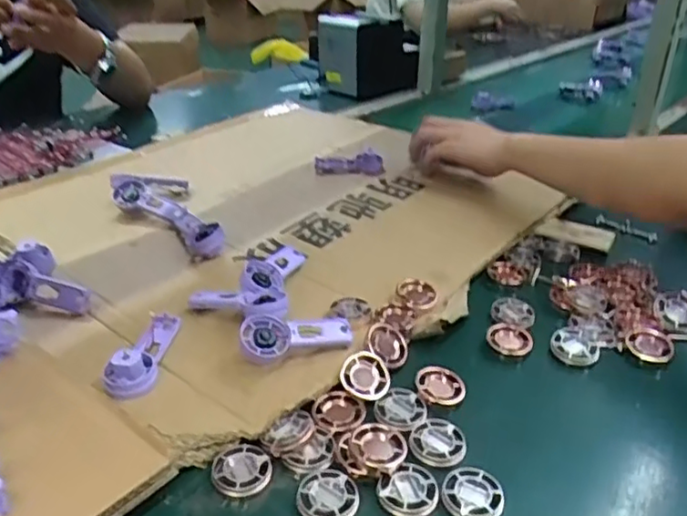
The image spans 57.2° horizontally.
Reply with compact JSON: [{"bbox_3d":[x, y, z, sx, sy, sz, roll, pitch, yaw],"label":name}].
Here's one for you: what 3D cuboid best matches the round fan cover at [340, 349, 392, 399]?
[{"bbox_3d":[0.018,0.094,0.504,0.040,0.011,0.040,6,56,-8],"label":"round fan cover"}]

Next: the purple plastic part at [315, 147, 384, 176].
[{"bbox_3d":[0.008,-0.125,0.824,0.089,0.026,0.025,4,31,5],"label":"purple plastic part"}]

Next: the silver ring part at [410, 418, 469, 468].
[{"bbox_3d":[0.068,0.132,0.452,0.039,0.006,0.039,1,31,0],"label":"silver ring part"}]

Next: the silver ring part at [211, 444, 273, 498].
[{"bbox_3d":[-0.069,0.144,0.428,0.039,0.008,0.039,0,31,-2],"label":"silver ring part"}]

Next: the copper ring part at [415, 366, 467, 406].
[{"bbox_3d":[0.077,0.099,0.498,0.039,0.008,0.036,3,31,3],"label":"copper ring part"}]

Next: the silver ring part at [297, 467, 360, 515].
[{"bbox_3d":[-0.010,0.155,0.411,0.039,0.005,0.039,1,31,0],"label":"silver ring part"}]

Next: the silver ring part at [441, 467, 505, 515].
[{"bbox_3d":[0.085,0.155,0.414,0.039,0.007,0.037,11,32,16],"label":"silver ring part"}]

